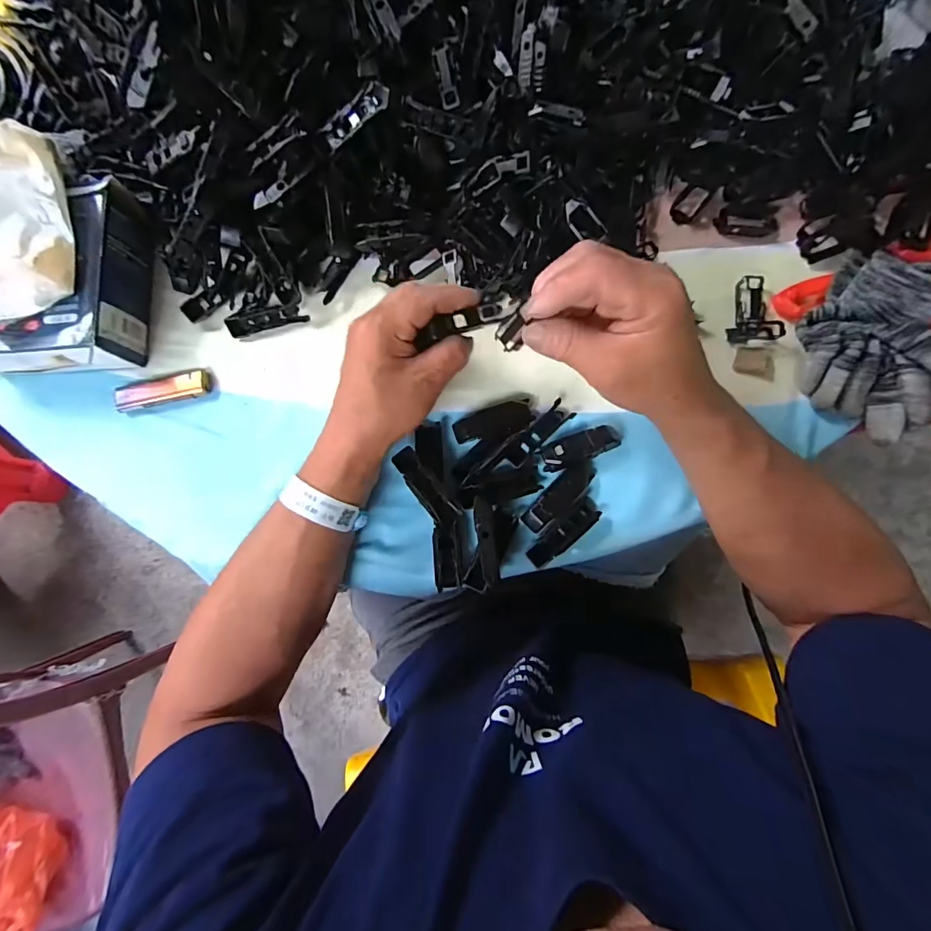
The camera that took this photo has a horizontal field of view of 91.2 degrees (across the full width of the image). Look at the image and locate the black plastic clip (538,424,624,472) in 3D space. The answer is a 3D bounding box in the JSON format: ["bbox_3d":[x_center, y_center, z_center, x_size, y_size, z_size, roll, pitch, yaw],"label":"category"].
[{"bbox_3d":[0.092,-0.016,0.369,0.065,0.015,0.025,-21,80,-1],"label":"black plastic clip"}]

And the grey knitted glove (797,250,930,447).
[{"bbox_3d":[0.314,-0.092,0.339,0.108,0.046,0.127,32,84,7],"label":"grey knitted glove"}]

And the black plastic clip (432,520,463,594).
[{"bbox_3d":[-0.015,0.071,0.359,0.021,0.008,0.051,-4,81,2],"label":"black plastic clip"}]

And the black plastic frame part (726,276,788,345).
[{"bbox_3d":[0.235,-0.130,0.372,0.040,0.016,0.054,-5,81,2],"label":"black plastic frame part"}]

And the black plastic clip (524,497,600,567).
[{"bbox_3d":[0.078,0.053,0.361,0.068,0.011,0.021,-39,81,-4],"label":"black plastic clip"}]

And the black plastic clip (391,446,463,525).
[{"bbox_3d":[-0.031,0.017,0.356,0.021,0.005,0.067,-38,95,-4],"label":"black plastic clip"}]

